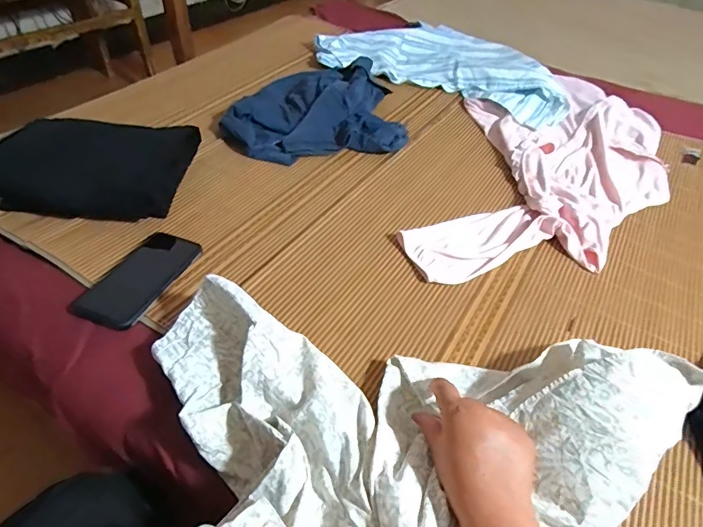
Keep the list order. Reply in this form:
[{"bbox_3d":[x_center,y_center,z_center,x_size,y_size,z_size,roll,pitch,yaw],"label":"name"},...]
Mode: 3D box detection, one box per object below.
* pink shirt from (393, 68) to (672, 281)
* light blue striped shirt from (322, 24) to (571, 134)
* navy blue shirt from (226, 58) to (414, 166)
[{"bbox_3d":[0.382,-0.181,0.841,0.403,0.035,0.741,19,47,13],"label":"pink shirt"},{"bbox_3d":[0.225,-0.495,1.111,0.591,0.062,0.385,15,46,10],"label":"light blue striped shirt"},{"bbox_3d":[-0.079,-0.308,0.891,0.344,0.069,0.266,-8,47,-12],"label":"navy blue shirt"}]

